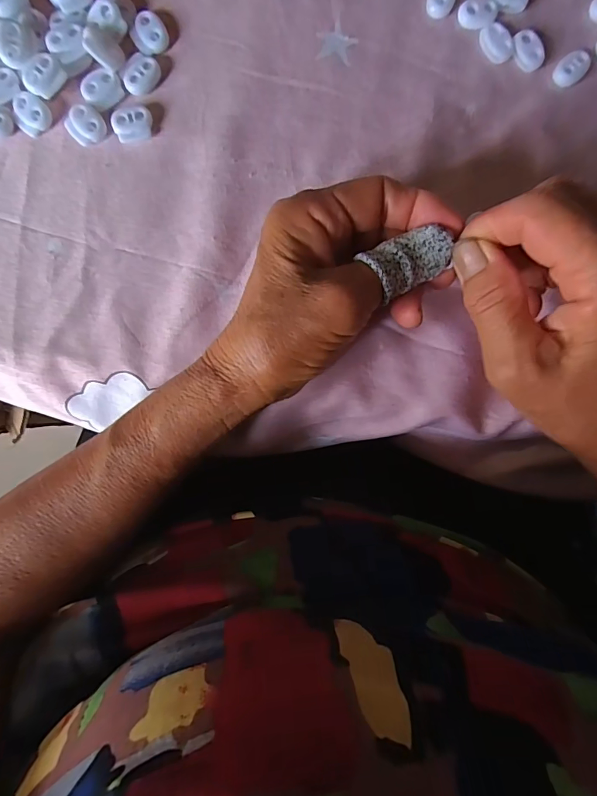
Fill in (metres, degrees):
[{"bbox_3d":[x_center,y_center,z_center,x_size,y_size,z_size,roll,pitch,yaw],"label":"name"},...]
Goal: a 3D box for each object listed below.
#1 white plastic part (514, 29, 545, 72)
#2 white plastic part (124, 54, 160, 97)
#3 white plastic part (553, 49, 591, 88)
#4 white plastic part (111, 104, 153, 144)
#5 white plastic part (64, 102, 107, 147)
[{"bbox_3d":[0.131,-0.199,0.244,0.014,0.006,0.021,-27,91,0],"label":"white plastic part"},{"bbox_3d":[-0.088,-0.182,0.239,0.018,0.004,0.023,25,90,-1],"label":"white plastic part"},{"bbox_3d":[0.156,-0.188,0.244,0.020,0.007,0.015,-43,91,0],"label":"white plastic part"},{"bbox_3d":[-0.093,-0.154,0.238,0.022,0.005,0.021,-9,91,-1],"label":"white plastic part"},{"bbox_3d":[-0.118,-0.152,0.237,0.021,0.004,0.019,43,90,-1],"label":"white plastic part"}]

